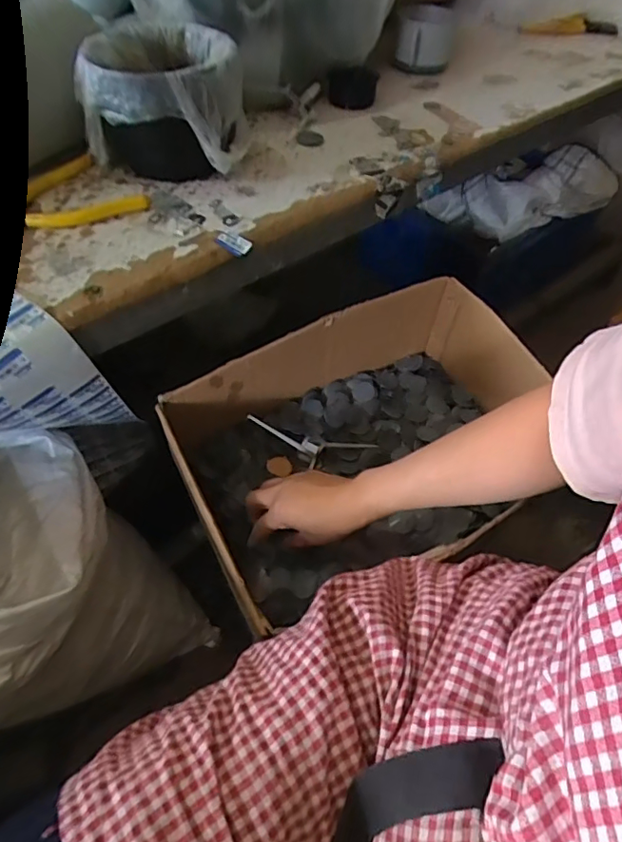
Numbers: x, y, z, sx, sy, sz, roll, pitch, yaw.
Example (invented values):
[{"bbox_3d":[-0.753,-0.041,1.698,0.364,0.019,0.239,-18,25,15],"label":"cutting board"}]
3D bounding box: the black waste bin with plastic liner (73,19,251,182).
[{"bbox_3d":[-0.152,-0.337,0.573,0.159,0.109,0.151,4,53,0],"label":"black waste bin with plastic liner"}]

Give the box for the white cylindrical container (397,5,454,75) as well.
[{"bbox_3d":[0.164,-0.554,0.784,0.080,0.074,0.066,12,53,6],"label":"white cylindrical container"}]

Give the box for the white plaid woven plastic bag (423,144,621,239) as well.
[{"bbox_3d":[0.506,-0.538,1.269,0.444,0.163,0.127,-8,53,8],"label":"white plaid woven plastic bag"}]

